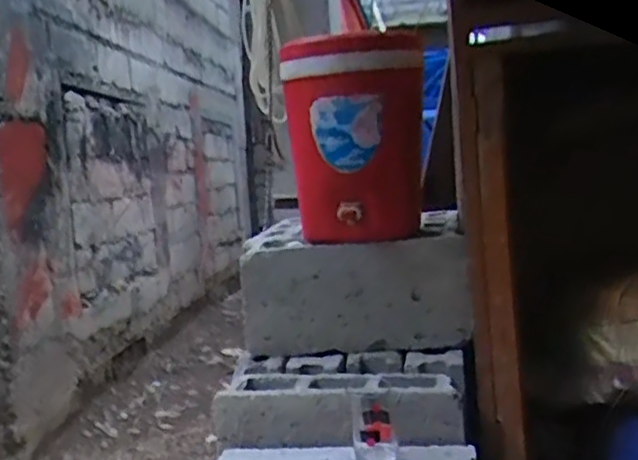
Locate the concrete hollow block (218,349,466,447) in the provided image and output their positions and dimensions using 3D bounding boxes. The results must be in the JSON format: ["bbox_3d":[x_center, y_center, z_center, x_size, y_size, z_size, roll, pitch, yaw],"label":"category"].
[{"bbox_3d":[0.038,0.280,1.116,0.398,0.103,0.180,-3,4,8],"label":"concrete hollow block"}]

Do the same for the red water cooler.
[{"bbox_3d":[0.064,-0.146,1.181,0.228,0.327,0.226,-4,4,4],"label":"red water cooler"}]

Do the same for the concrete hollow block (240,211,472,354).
[{"bbox_3d":[0.072,0.107,1.262,0.397,0.196,0.189,-3,4,8],"label":"concrete hollow block"}]

